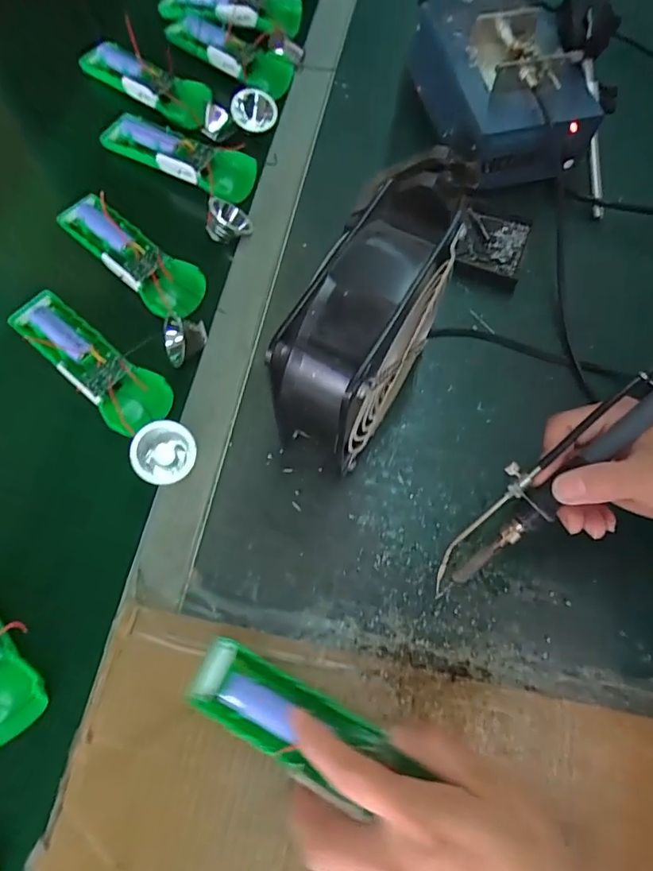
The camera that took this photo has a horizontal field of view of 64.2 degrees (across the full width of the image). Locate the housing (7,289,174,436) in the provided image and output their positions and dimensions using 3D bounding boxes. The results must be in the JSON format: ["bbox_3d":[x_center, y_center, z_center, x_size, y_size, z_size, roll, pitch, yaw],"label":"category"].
[{"bbox_3d":[-0.187,-0.059,0.405,0.148,0.026,0.051,36,73,14],"label":"housing"}]

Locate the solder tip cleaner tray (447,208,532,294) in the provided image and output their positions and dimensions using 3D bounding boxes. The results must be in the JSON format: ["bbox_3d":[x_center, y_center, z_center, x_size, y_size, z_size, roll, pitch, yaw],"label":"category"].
[{"bbox_3d":[0.148,-0.166,0.475,0.058,0.025,0.073,16,69,7],"label":"solder tip cleaner tray"}]

